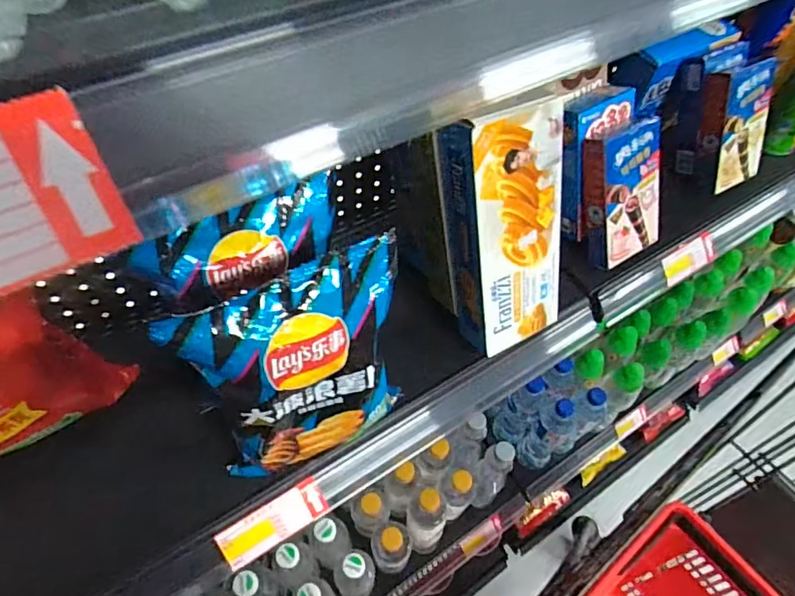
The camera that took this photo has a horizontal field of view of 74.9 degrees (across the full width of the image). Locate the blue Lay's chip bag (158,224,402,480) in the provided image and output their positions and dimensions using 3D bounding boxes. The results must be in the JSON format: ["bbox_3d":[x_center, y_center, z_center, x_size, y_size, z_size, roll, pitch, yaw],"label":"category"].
[{"bbox_3d":[-0.062,0.059,0.395,0.159,0.190,0.064,-25,60,-19],"label":"blue Lay's chip bag"}]

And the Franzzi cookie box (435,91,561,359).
[{"bbox_3d":[0.098,-0.061,0.479,0.098,0.236,0.058,-26,37,-20],"label":"Franzzi cookie box"}]

